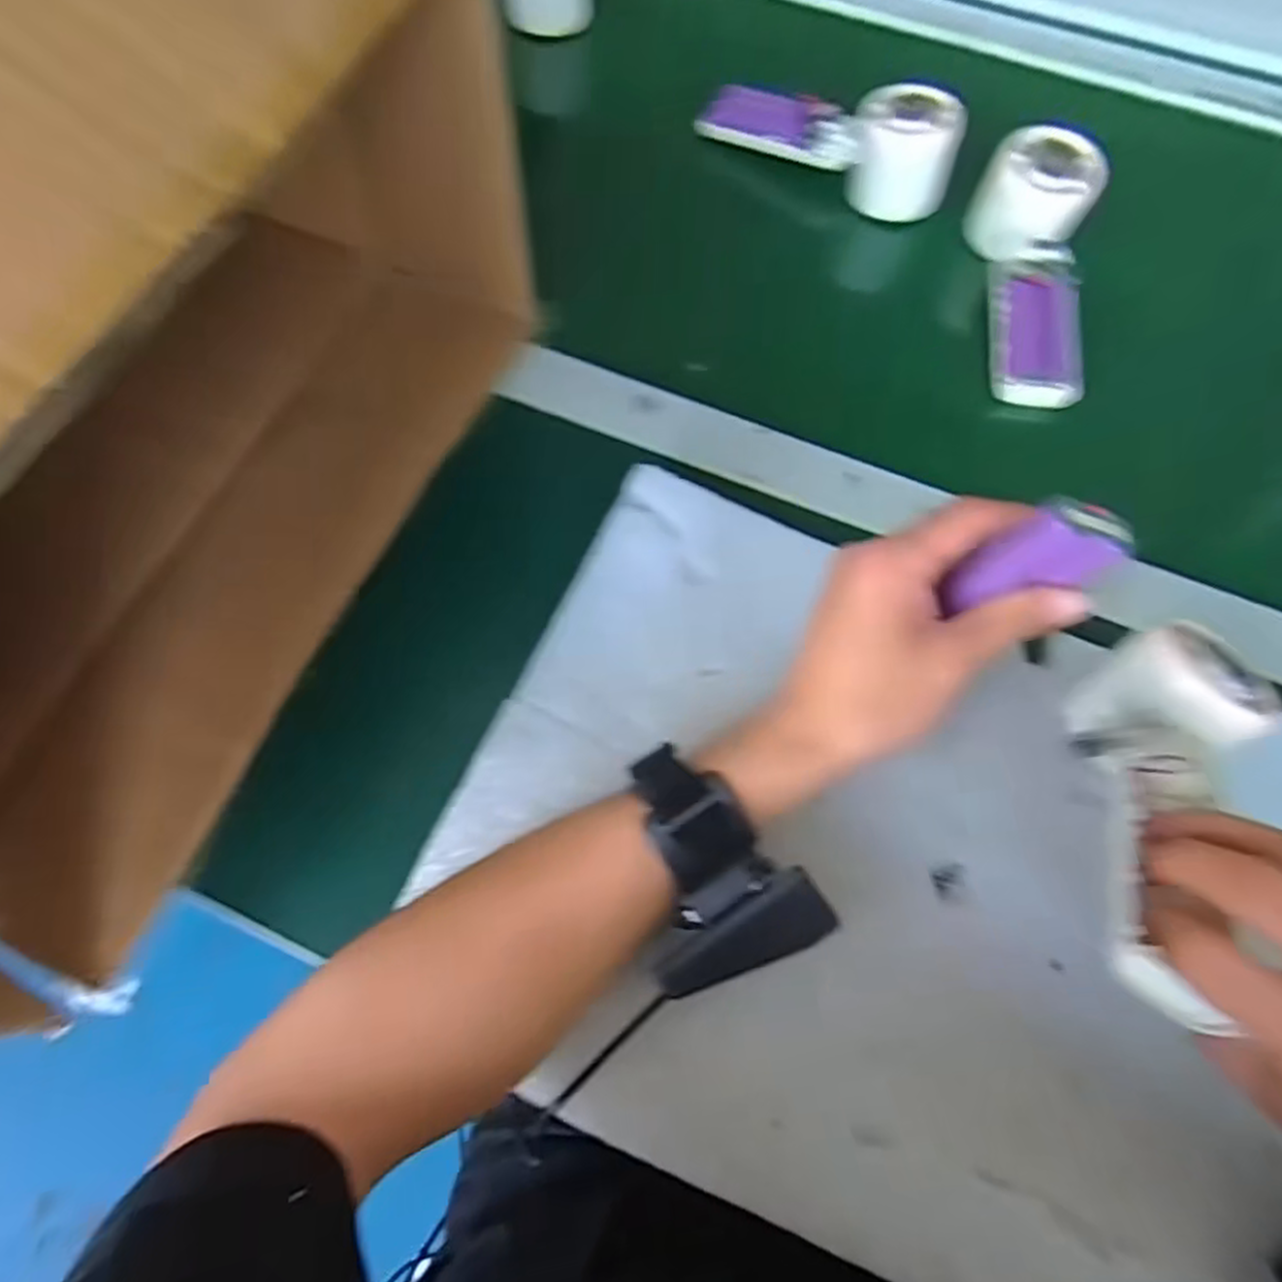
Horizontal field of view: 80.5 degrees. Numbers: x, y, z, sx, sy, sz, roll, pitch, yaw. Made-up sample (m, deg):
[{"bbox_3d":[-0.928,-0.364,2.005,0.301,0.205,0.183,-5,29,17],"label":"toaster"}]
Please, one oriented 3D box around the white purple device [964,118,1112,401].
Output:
[{"bbox_3d":[0.235,-0.219,0.452,0.056,0.049,0.166,3,82,-1],"label":"white purple device"}]

